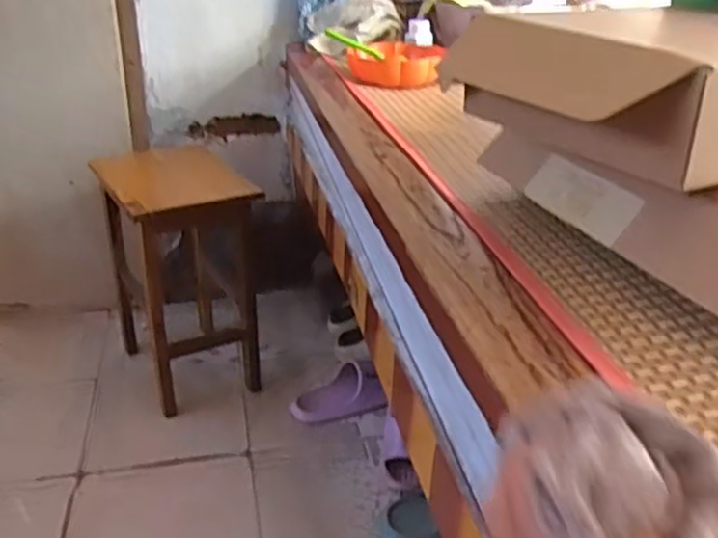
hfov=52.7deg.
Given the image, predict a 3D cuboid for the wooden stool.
[{"bbox_3d":[-0.373,0.014,1.496,0.225,0.462,0.360,-14,30,-27],"label":"wooden stool"}]

